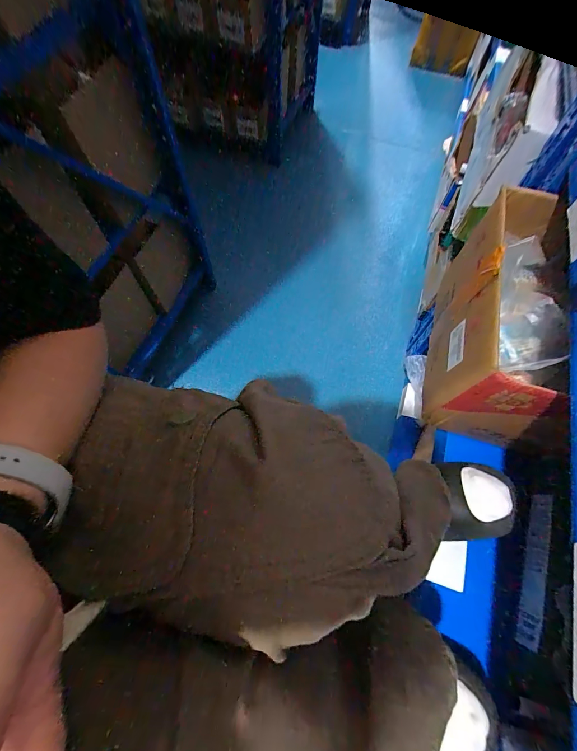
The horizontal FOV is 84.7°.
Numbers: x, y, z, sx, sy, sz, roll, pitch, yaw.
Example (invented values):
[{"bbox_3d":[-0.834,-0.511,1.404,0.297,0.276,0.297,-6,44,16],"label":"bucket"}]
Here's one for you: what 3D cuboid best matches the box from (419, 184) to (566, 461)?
[{"bbox_3d":[0.313,-0.087,0.479,0.126,0.173,0.328,15,67,5],"label":"box"}]

